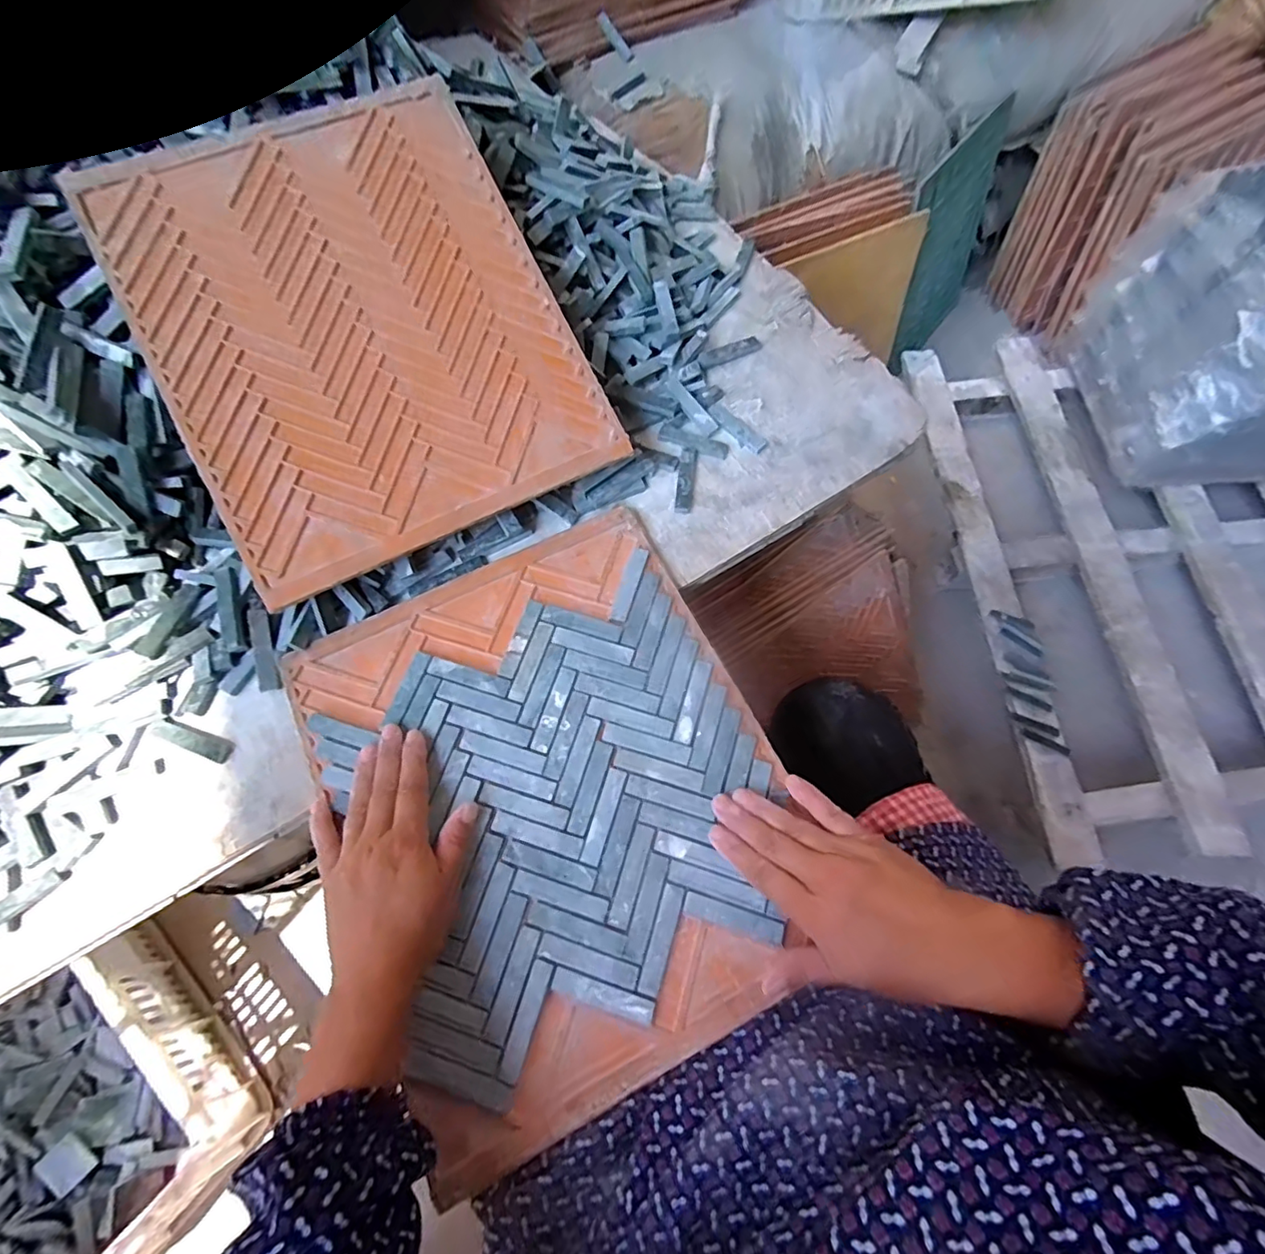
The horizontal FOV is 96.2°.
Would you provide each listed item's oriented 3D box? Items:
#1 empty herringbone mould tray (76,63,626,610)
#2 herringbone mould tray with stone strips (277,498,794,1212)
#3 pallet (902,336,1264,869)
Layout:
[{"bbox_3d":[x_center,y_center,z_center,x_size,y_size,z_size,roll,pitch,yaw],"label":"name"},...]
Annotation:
[{"bbox_3d":[-0.207,-0.229,0.437,0.294,0.013,0.339,-27,91,-12],"label":"empty herringbone mould tray"},{"bbox_3d":[-0.052,0.109,0.403,0.292,0.026,0.360,-25,73,-11],"label":"herringbone mould tray with stone strips"},{"bbox_3d":[0.874,-0.125,0.950,0.691,0.073,0.916,-5,67,-1],"label":"pallet"}]

